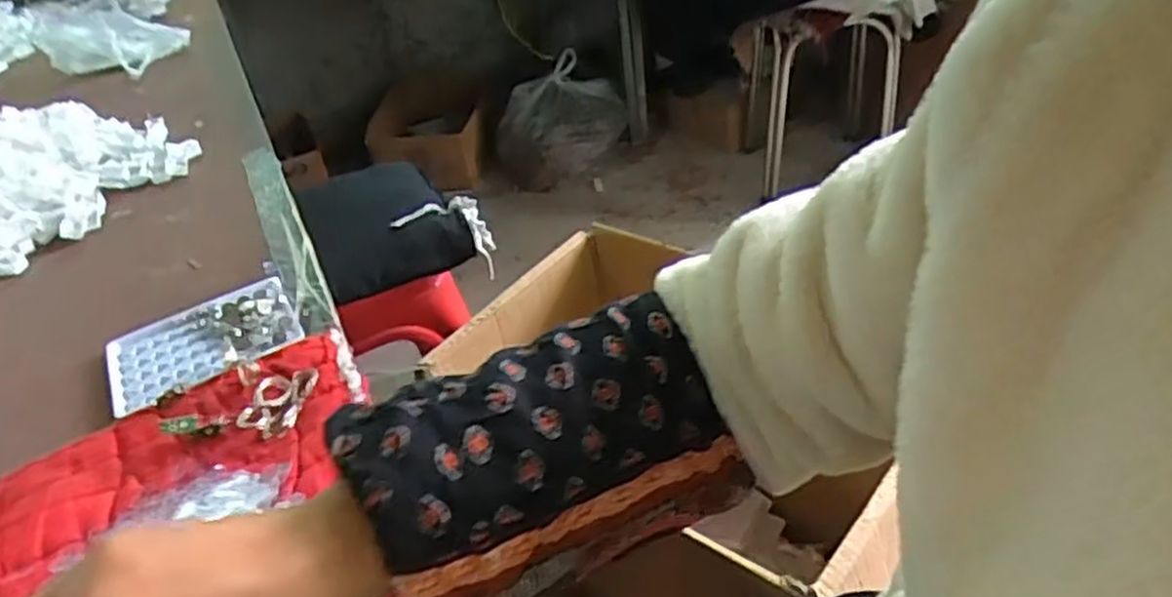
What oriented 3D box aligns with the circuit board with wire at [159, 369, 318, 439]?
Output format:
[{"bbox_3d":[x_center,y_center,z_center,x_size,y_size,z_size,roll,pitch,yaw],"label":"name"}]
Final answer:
[{"bbox_3d":[-0.222,0.067,0.493,0.083,0.018,0.052,-6,39,2],"label":"circuit board with wire"}]

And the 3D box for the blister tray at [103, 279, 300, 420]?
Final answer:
[{"bbox_3d":[-0.283,0.030,0.560,0.130,0.011,0.094,-25,42,-20],"label":"blister tray"}]

